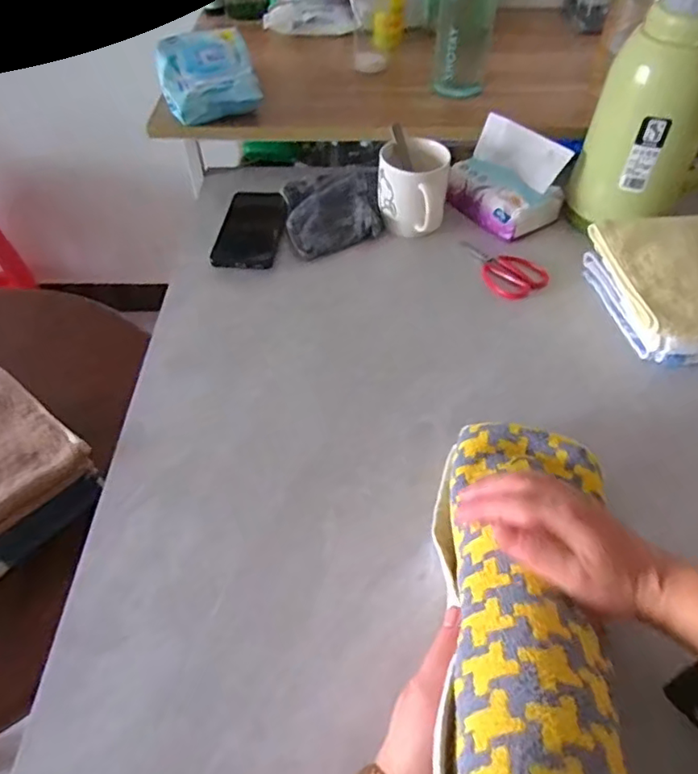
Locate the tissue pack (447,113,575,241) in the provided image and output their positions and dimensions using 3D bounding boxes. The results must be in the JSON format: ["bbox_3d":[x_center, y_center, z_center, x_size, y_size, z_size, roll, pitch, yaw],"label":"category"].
[{"bbox_3d":[0.200,-0.270,0.729,0.086,0.104,0.133,-29,54,-24],"label":"tissue pack"}]

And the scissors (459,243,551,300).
[{"bbox_3d":[0.187,-0.147,0.692,0.069,0.015,0.107,-21,52,-18],"label":"scissors"}]

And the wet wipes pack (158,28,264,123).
[{"bbox_3d":[-0.194,-0.427,0.775,0.120,0.048,0.190,-11,49,-10],"label":"wet wipes pack"}]

